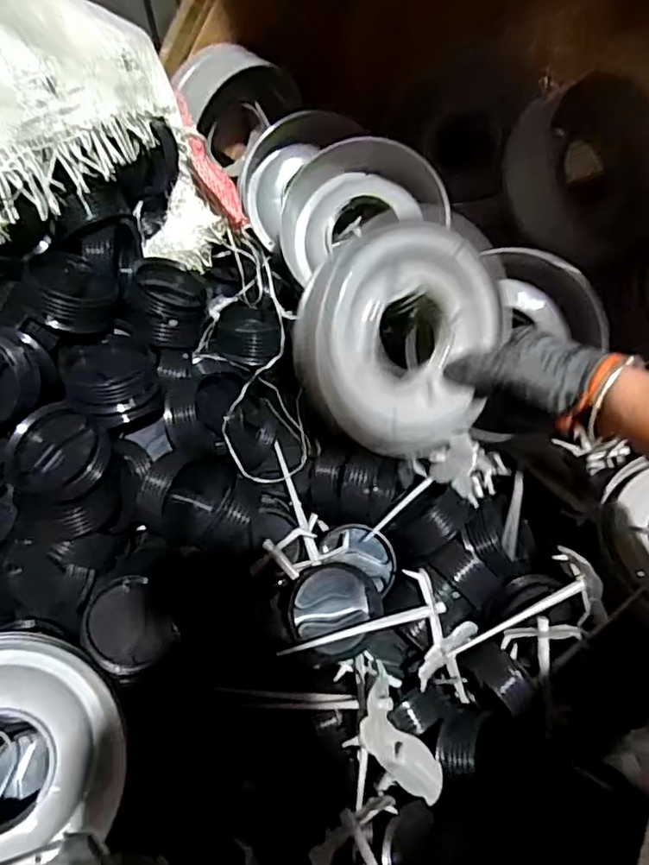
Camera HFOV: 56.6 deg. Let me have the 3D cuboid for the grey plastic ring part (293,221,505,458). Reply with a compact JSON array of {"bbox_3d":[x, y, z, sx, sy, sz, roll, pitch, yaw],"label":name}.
[{"bbox_3d":[0.056,-0.068,0.436,0.163,0.031,0.161,-4,98,-26],"label":"grey plastic ring part"}]

